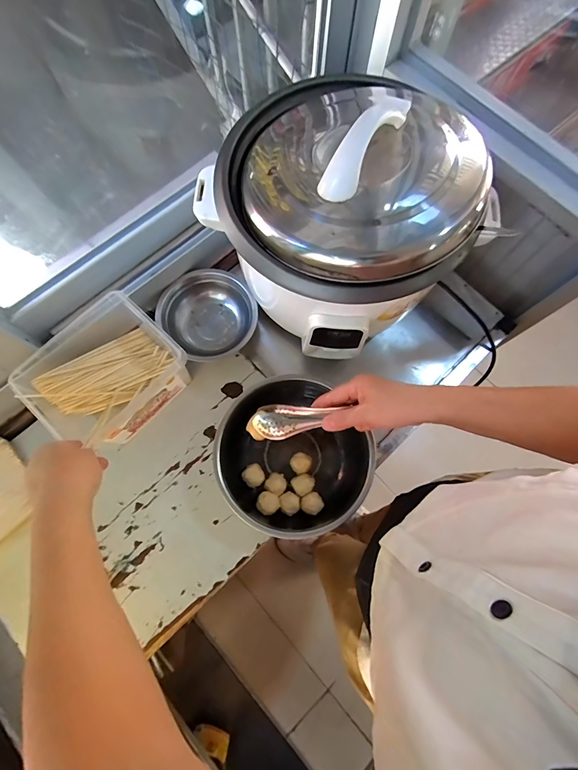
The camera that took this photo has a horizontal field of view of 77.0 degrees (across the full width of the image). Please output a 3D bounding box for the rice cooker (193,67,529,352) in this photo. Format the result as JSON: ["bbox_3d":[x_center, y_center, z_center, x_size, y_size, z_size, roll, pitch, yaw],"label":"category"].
[{"bbox_3d":[0.071,-0.234,0.495,0.313,0.224,0.305,0,75,-1],"label":"rice cooker"}]

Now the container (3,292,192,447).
[{"bbox_3d":[-0.270,-0.016,0.555,0.167,0.114,0.192,44,78,10],"label":"container"}]

